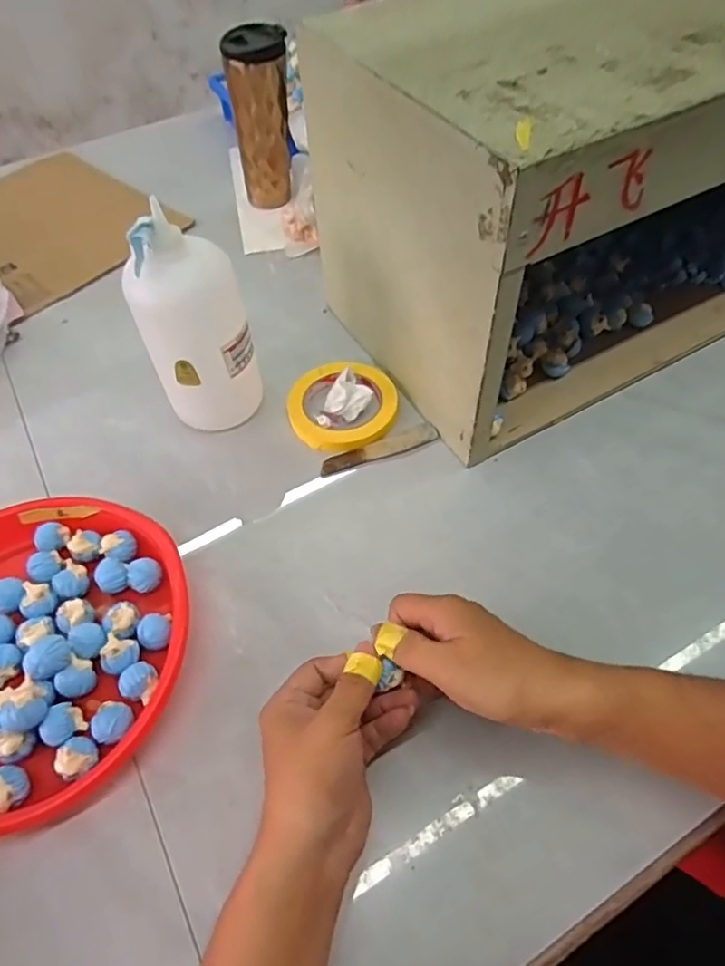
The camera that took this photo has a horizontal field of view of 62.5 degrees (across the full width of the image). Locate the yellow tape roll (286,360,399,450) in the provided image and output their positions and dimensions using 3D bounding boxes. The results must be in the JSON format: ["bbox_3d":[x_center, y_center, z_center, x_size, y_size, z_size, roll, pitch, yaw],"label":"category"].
[{"bbox_3d":[-0.020,-0.078,0.607,0.111,0.014,0.111,-2,55,2],"label":"yellow tape roll"}]

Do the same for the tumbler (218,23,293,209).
[{"bbox_3d":[-0.125,-0.458,0.766,0.077,0.191,0.067,-11,55,-4],"label":"tumbler"}]

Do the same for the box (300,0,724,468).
[{"bbox_3d":[0.271,-0.343,0.610,0.605,0.282,0.347,-27,58,-15],"label":"box"}]

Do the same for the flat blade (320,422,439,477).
[{"bbox_3d":[0.017,-0.034,0.576,0.119,0.004,0.024,-19,56,-10],"label":"flat blade"}]

